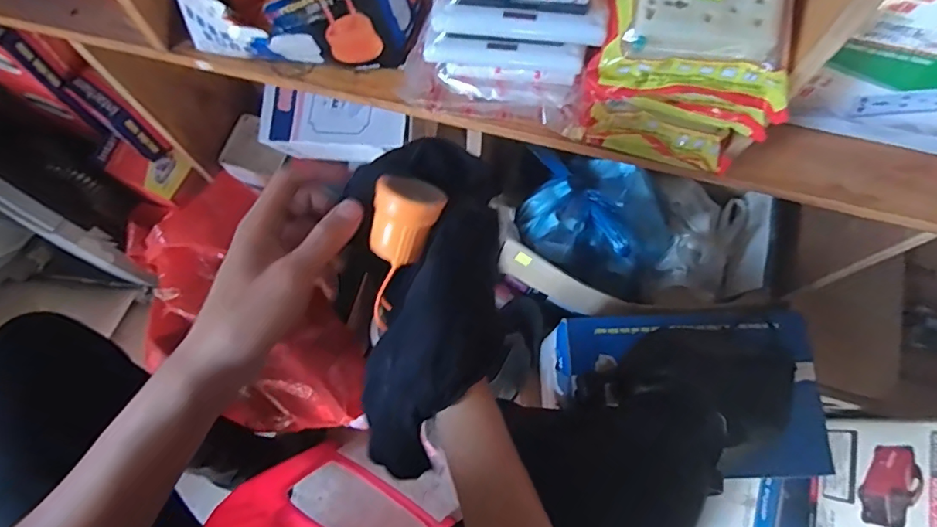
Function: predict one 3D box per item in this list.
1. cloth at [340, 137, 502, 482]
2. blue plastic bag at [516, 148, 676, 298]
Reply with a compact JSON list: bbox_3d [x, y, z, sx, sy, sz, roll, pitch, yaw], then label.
[{"bbox_3d":[-0.034,0.046,0.358,0.104,0.053,0.251,10,102,3],"label":"cloth"},{"bbox_3d":[0.194,-0.063,0.778,0.230,0.125,0.176,13,72,4],"label":"blue plastic bag"}]

